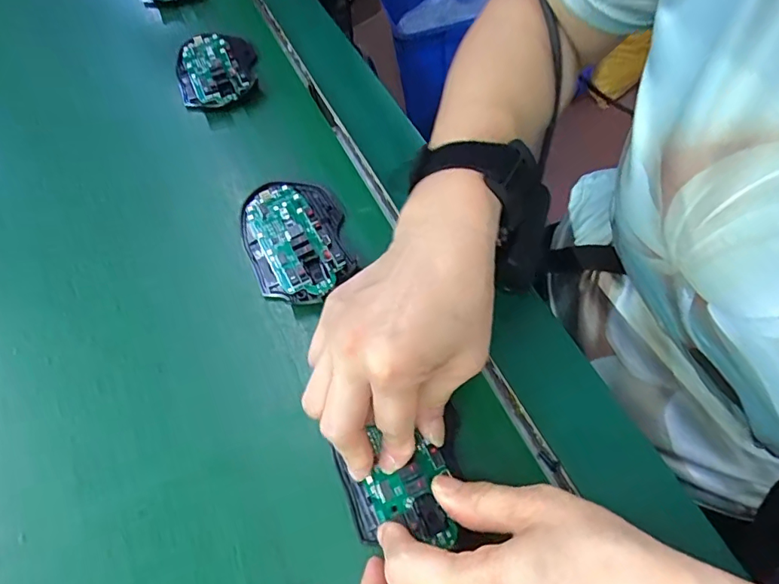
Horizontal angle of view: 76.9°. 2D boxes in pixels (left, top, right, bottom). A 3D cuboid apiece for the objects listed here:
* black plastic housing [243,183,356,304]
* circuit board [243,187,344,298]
[{"bbox_3d":[-0.068,-0.040,0.355,0.071,0.015,0.107,-17,61,-6],"label":"black plastic housing"},{"bbox_3d":[-0.071,-0.039,0.353,0.044,0.014,0.096,-29,63,-13],"label":"circuit board"}]

